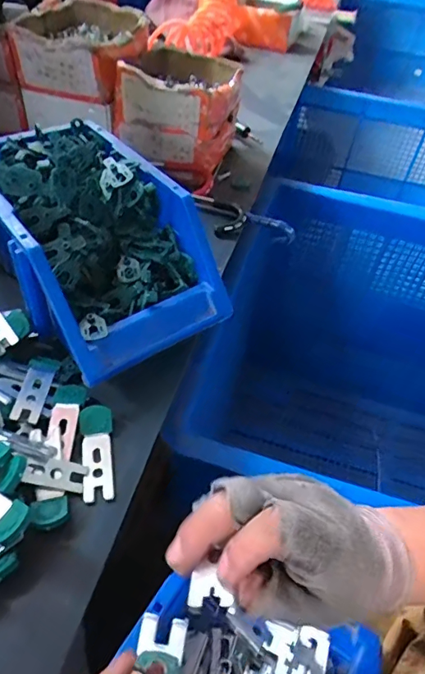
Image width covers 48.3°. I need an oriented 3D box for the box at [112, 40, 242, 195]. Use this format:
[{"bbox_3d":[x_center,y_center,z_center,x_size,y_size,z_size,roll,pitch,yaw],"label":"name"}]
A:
[{"bbox_3d":[-0.045,-0.309,0.659,0.151,0.119,0.184,17,46,9],"label":"box"}]

